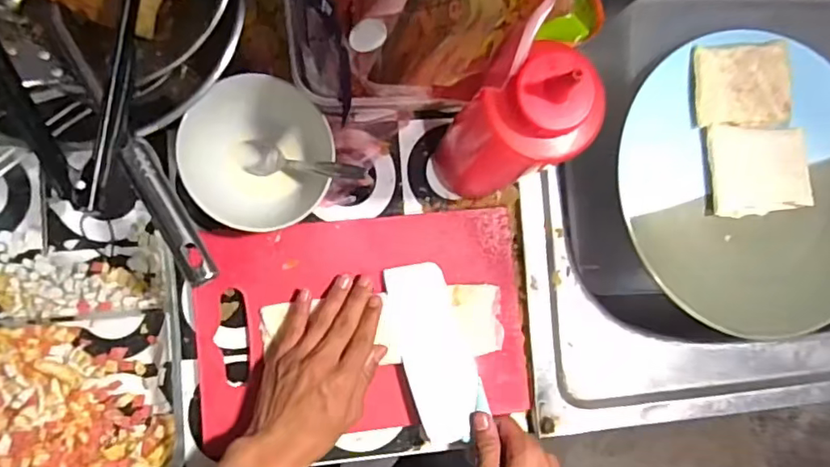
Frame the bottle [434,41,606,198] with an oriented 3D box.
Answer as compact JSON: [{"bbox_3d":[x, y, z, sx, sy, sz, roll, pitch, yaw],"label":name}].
[{"bbox_3d":[0.068,-0.067,0.401,0.074,0.222,0.057,-28,90,-8],"label":"bottle"}]

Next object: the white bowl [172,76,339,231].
[{"bbox_3d":[-0.127,-0.064,0.461,0.113,0.063,0.121,0,87,-7],"label":"white bowl"}]

